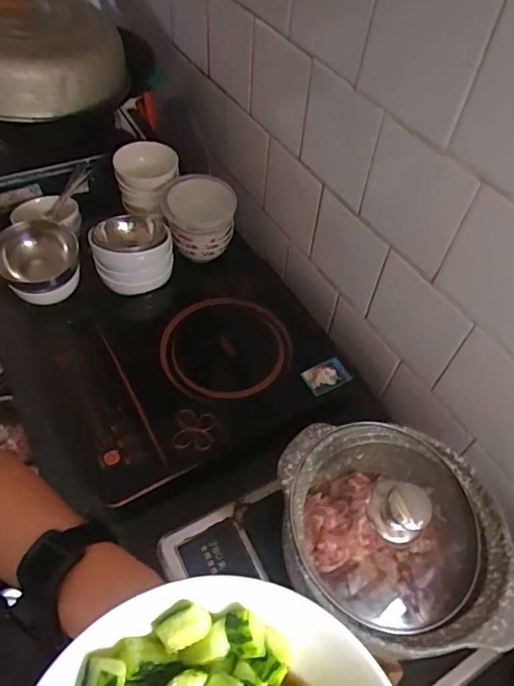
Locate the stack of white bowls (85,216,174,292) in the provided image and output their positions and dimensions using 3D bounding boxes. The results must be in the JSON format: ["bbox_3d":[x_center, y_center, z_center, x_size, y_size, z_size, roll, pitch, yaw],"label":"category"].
[{"bbox_3d":[-0.209,-0.151,0.818,0.129,0.089,0.110,-19,57,-17],"label":"stack of white bowls"}]

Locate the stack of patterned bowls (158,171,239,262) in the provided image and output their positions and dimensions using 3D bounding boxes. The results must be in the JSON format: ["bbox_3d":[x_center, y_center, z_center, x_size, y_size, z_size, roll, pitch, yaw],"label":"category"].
[{"bbox_3d":[-0.103,-0.221,0.879,0.126,0.117,0.117,-2,54,-5],"label":"stack of patterned bowls"}]

